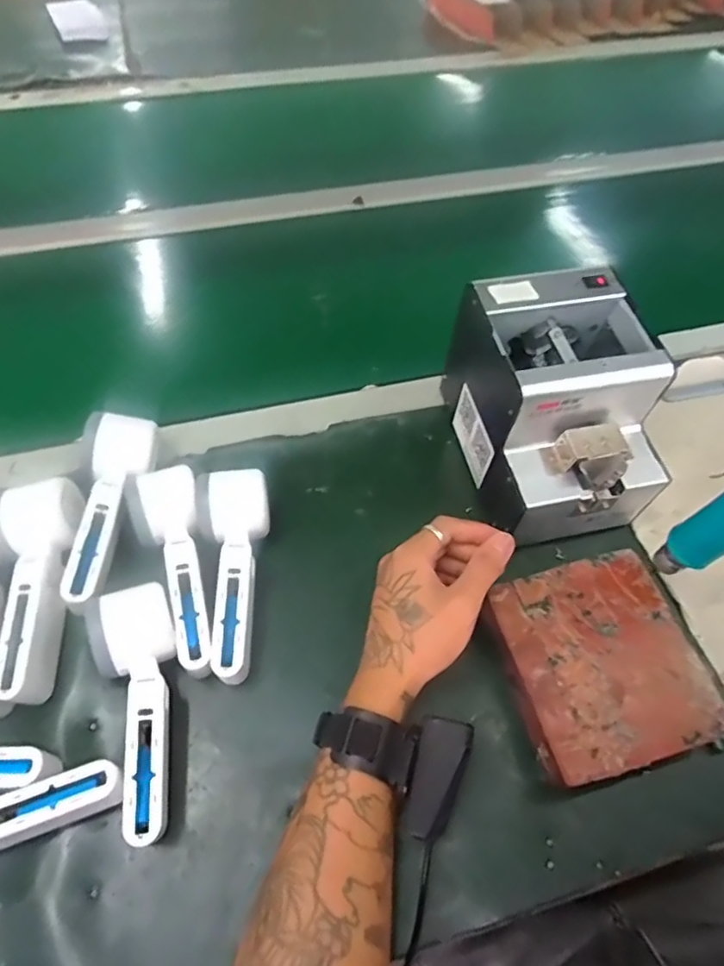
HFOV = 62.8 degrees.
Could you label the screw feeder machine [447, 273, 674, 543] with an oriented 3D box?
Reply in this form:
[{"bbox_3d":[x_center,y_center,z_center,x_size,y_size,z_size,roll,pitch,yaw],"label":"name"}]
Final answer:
[{"bbox_3d":[0.164,-0.061,0.508,0.131,0.158,0.174,-9,59,-8],"label":"screw feeder machine"}]

